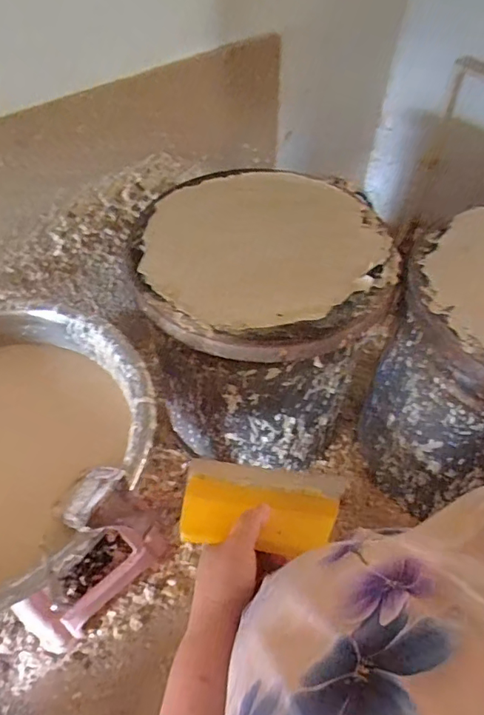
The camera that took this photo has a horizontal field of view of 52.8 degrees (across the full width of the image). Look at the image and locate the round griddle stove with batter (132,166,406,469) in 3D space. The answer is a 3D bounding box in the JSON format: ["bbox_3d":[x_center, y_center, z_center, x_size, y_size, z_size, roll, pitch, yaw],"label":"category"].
[{"bbox_3d":[0.059,-0.057,1.293,0.589,0.689,0.541,-31,59,-22],"label":"round griddle stove with batter"}]

